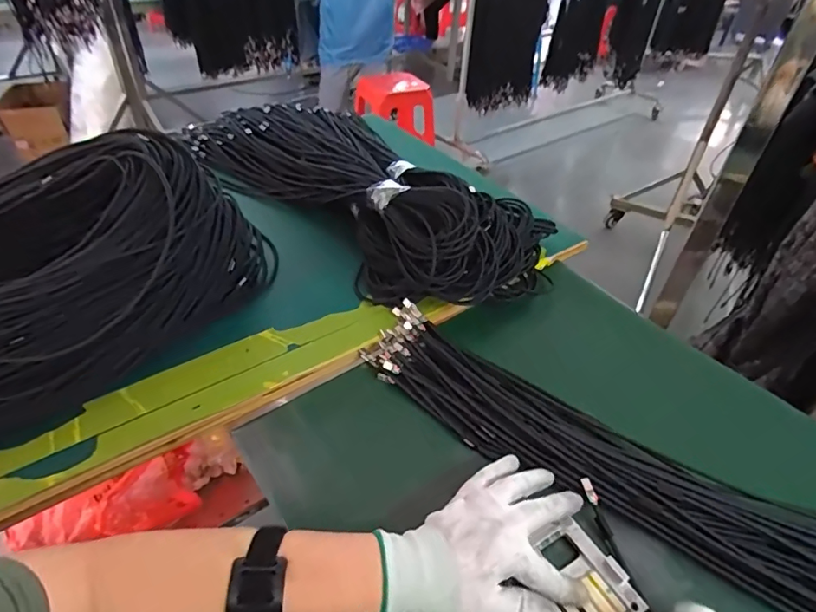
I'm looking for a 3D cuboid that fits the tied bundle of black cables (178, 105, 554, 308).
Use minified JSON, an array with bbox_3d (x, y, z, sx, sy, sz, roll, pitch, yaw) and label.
[{"bbox_3d":[-0.104,-0.201,0.765,0.665,0.117,0.243,32,48,29],"label":"tied bundle of black cables"}]

